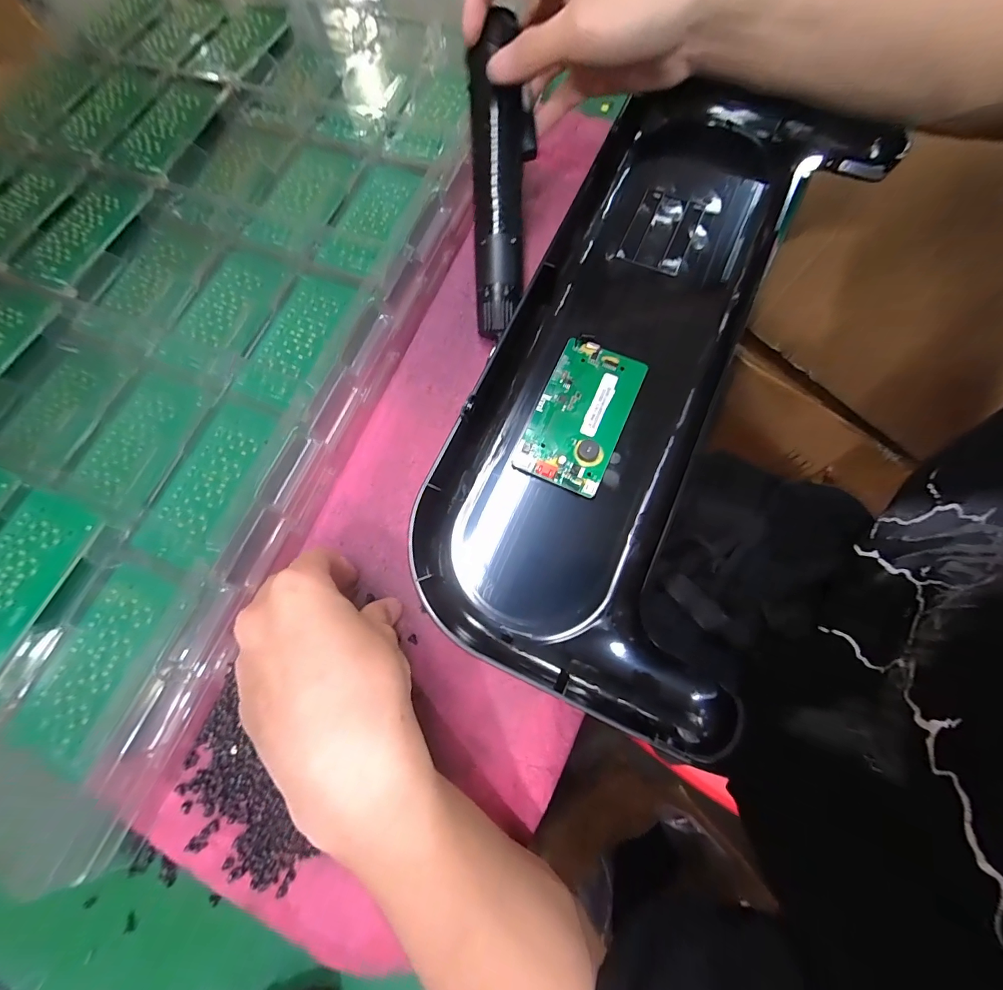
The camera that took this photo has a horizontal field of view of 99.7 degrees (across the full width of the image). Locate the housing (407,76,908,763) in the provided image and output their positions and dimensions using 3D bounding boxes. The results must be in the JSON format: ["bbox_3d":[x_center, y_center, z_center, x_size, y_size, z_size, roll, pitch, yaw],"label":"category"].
[{"bbox_3d":[0.107,-0.105,0.312,0.207,0.093,0.483,21,72,6],"label":"housing"}]

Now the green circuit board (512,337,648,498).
[{"bbox_3d":[0.055,-0.056,0.294,0.060,0.012,0.105,24,75,4],"label":"green circuit board"}]

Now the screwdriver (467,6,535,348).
[{"bbox_3d":[0.000,-0.211,0.288,0.041,0.026,0.190,0,100,0],"label":"screwdriver"}]

